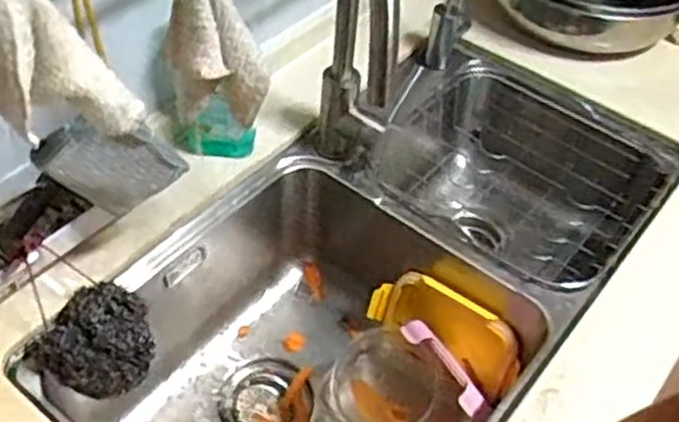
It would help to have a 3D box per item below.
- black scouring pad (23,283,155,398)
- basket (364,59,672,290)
[{"bbox_3d":[-0.233,0.125,0.732,0.091,0.068,0.105,29,52,20],"label":"black scouring pad"},{"bbox_3d":[0.212,-0.013,0.993,0.310,0.167,0.289,33,53,23],"label":"basket"}]

